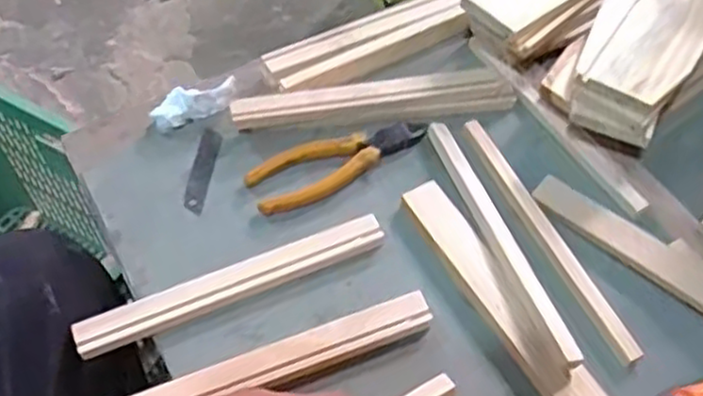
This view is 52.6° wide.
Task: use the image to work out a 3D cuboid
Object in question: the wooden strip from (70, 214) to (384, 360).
[{"bbox_3d":[-0.084,0.061,0.514,0.224,0.011,0.028,-20,58,-14],"label":"wooden strip"}]

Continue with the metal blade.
[{"bbox_3d":[-0.121,-0.022,0.579,0.017,0.004,0.079,9,56,-2],"label":"metal blade"}]

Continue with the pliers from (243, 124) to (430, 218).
[{"bbox_3d":[-0.009,-0.033,0.573,0.150,0.009,0.050,-22,59,-15],"label":"pliers"}]

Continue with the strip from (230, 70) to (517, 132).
[{"bbox_3d":[0.020,-0.080,0.597,0.234,0.021,0.026,-7,56,-6],"label":"strip"}]

